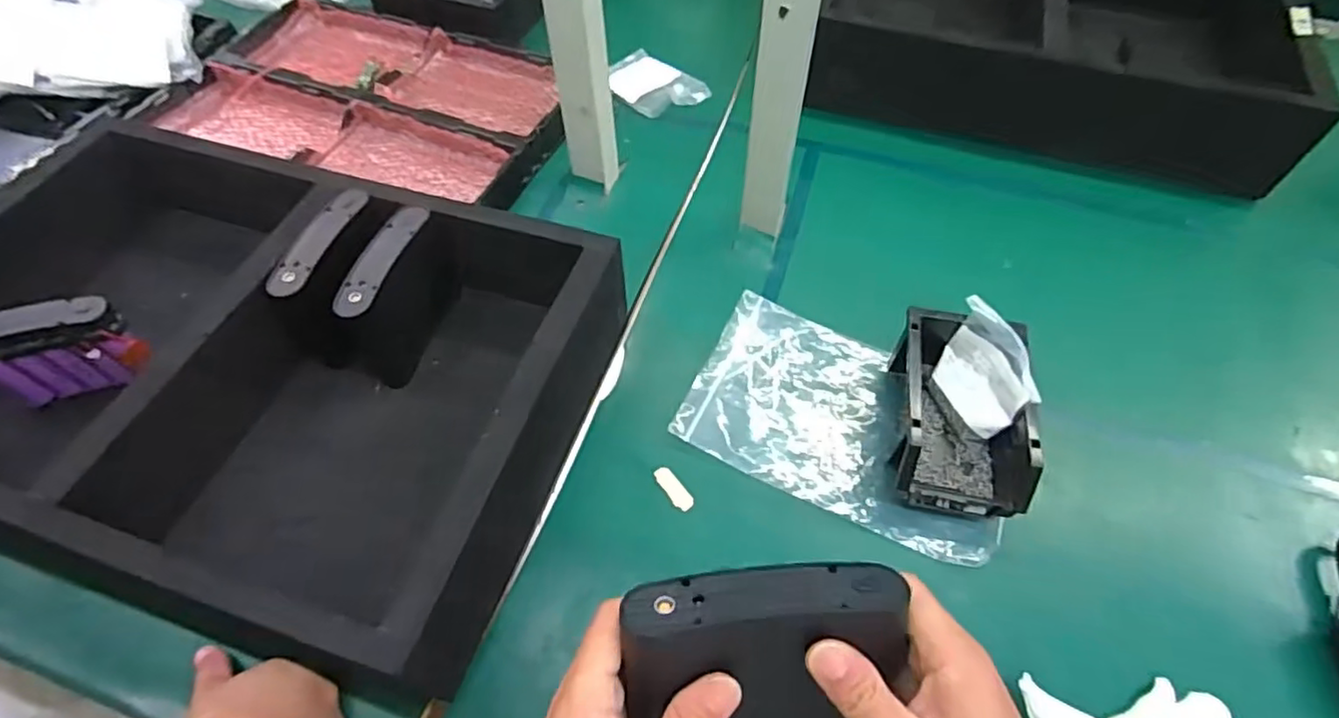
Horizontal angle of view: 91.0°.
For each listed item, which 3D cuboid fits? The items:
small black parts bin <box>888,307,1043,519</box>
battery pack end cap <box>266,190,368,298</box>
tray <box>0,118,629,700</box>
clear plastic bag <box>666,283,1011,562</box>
[{"bbox_3d":[0.246,0.045,0.564,0.105,0.078,0.167,11,57,4],"label":"small black parts bin"},{"bbox_3d":[-0.299,-0.100,0.559,0.038,0.011,0.123,11,57,7],"label":"battery pack end cap"},{"bbox_3d":[-0.353,-0.002,0.549,0.545,0.118,0.353,17,58,8],"label":"tray"},{"bbox_3d":[0.161,0.053,0.592,0.272,0.015,0.176,24,59,13],"label":"clear plastic bag"}]

